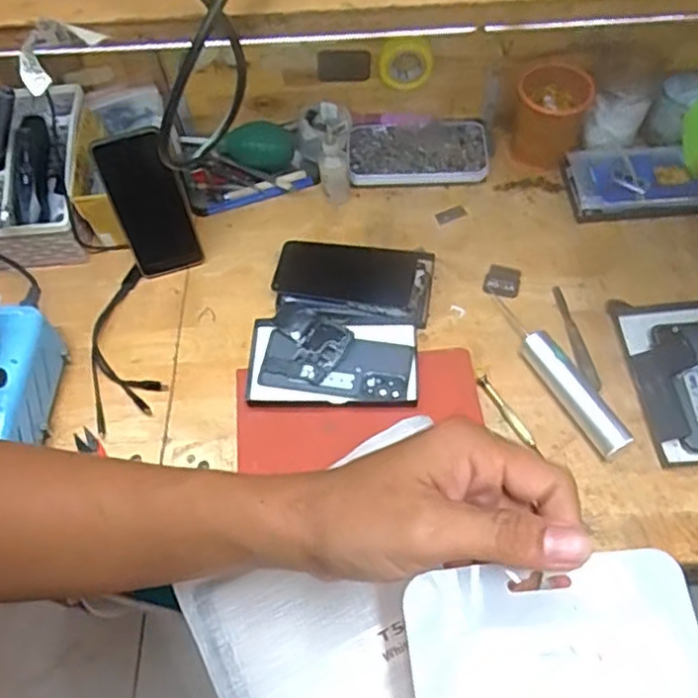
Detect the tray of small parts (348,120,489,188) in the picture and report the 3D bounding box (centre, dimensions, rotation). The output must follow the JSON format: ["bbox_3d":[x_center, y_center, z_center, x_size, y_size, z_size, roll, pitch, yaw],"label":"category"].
[{"bbox_3d":[0.087,-0.248,0.847,0.171,0.026,0.092,-4,59,1],"label":"tray of small parts"}]

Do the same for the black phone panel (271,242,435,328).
[{"bbox_3d":[0.004,-0.079,0.763,0.178,0.019,0.107,6,60,7],"label":"black phone panel"}]

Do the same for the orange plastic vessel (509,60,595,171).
[{"bbox_3d":[0.241,-0.276,0.808,0.078,0.106,0.087,14,61,12],"label":"orange plastic vessel"}]

